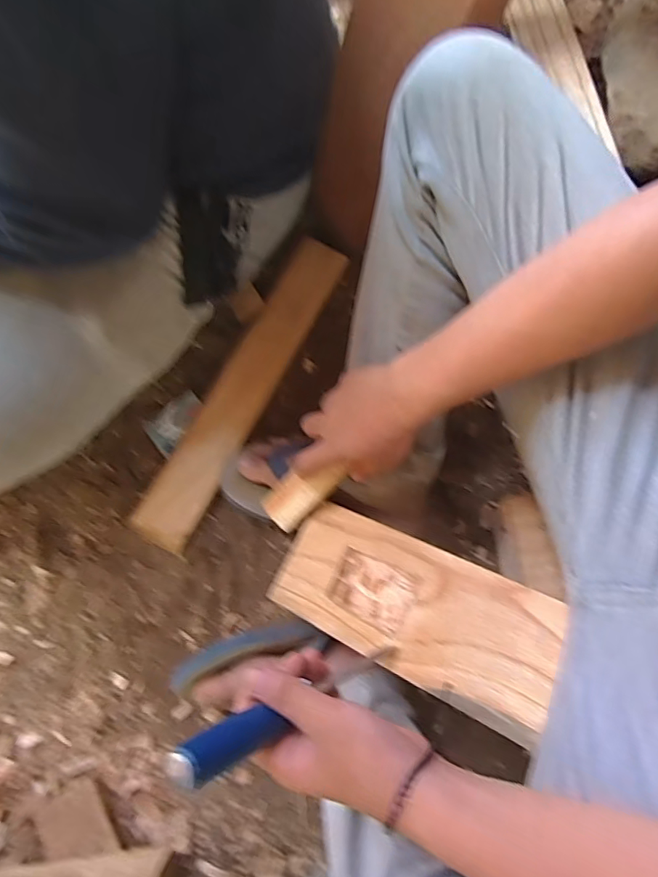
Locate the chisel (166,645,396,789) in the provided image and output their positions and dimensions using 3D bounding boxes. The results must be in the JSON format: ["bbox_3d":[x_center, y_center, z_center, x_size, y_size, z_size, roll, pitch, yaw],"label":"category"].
[{"bbox_3d":[-0.015,0.181,0.357,0.022,0.238,0.020,-14,76,29],"label":"chisel"}]

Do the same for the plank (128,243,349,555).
[{"bbox_3d":[-0.106,-0.065,0.651,0.072,0.032,0.428,28,79,5],"label":"plank"}]

